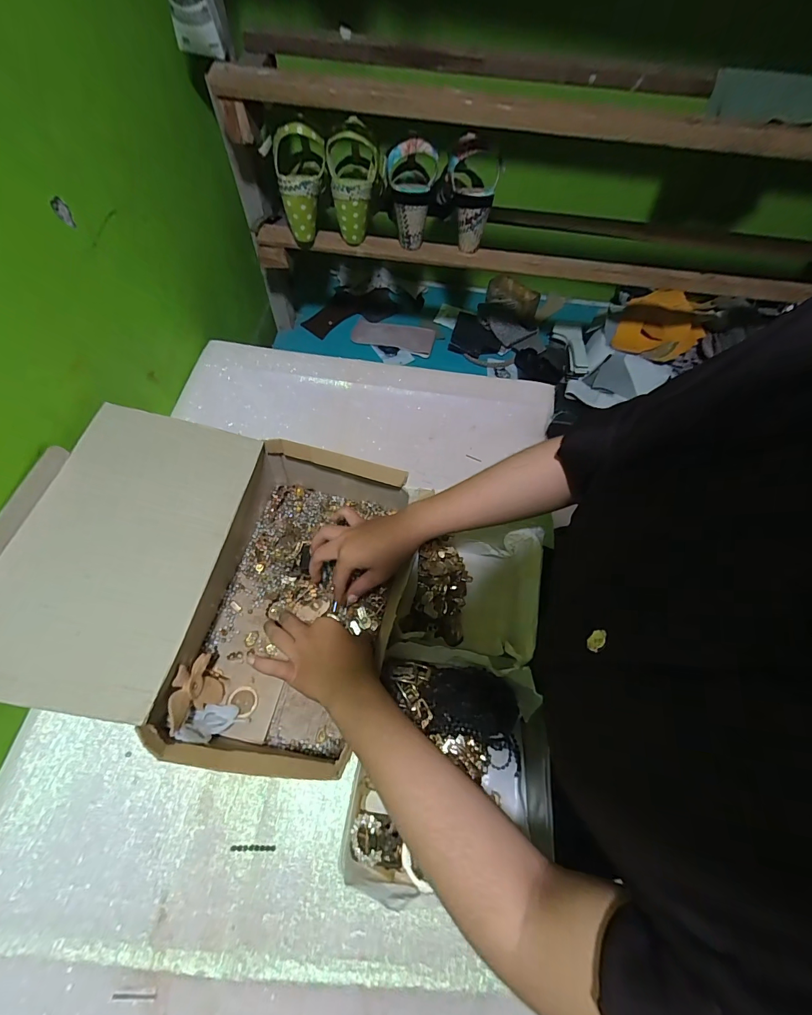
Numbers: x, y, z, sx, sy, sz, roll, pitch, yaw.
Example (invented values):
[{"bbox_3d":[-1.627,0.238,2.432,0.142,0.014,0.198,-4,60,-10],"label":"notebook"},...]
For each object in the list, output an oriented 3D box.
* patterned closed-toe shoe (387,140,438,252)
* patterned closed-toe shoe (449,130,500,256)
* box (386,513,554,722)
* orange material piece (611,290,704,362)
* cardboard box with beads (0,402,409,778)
[{"bbox_3d":[0.008,-0.496,0.635,0.078,0.136,0.072,0,62,-4],"label":"patterned closed-toe shoe"},{"bbox_3d":[0.102,-0.500,0.642,0.076,0.147,0.083,9,61,1],"label":"patterned closed-toe shoe"},{"bbox_3d":[0.083,0.116,0.497,0.177,0.088,0.205,14,62,4],"label":"box"},{"bbox_3d":[0.552,-0.390,0.852,0.169,0.034,0.166,25,87,6],"label":"orange material piece"},{"bbox_3d":[-0.208,0.072,0.445,0.352,0.148,0.326,11,61,2],"label":"cardboard box with beads"}]

